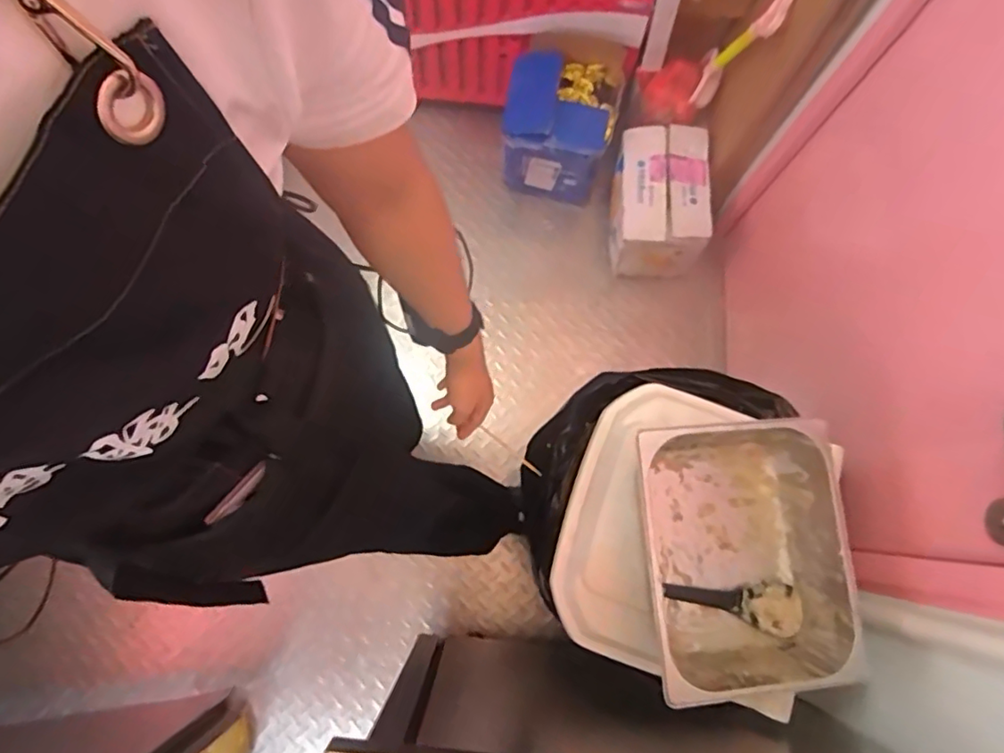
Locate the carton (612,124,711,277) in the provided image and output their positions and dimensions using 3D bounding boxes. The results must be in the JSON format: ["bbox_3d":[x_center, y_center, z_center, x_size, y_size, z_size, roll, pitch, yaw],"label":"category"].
[{"bbox_3d":[0.385,-0.432,1.458,0.221,0.223,0.312,1,77,-1],"label":"carton"}]

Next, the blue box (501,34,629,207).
[{"bbox_3d":[0.147,-0.634,1.469,0.260,0.328,0.259,15,77,3],"label":"blue box"}]

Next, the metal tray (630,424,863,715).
[{"bbox_3d":[0.314,0.229,0.763,0.260,0.103,0.321,-5,77,-2],"label":"metal tray"}]

